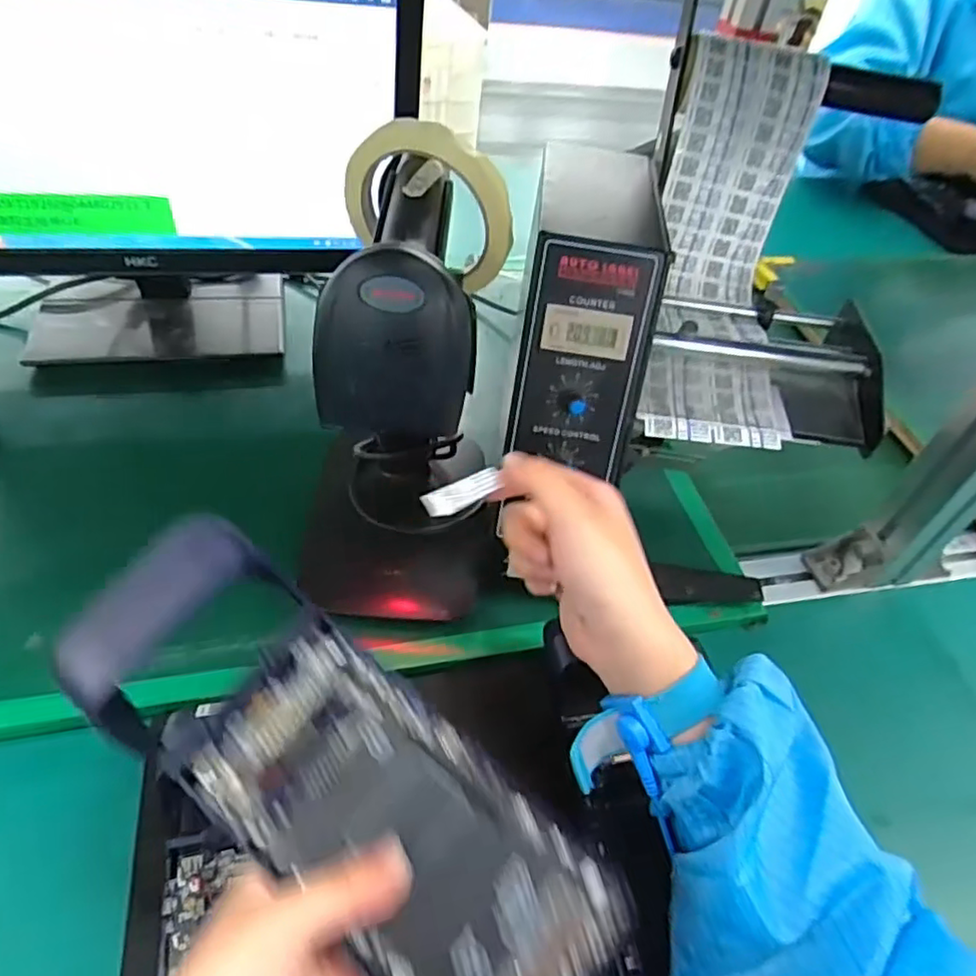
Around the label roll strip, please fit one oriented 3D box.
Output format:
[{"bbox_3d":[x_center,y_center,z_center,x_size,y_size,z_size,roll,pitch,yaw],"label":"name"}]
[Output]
[{"bbox_3d":[0.145,-0.142,0.420,0.083,0.066,0.236,6,85,-2],"label":"label roll strip"}]

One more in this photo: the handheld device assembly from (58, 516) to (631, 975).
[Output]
[{"bbox_3d":[-0.052,0.109,0.250,0.215,0.044,0.082,39,52,8],"label":"handheld device assembly"}]

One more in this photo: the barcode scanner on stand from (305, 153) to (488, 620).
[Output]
[{"bbox_3d":[-0.058,-0.033,0.388,0.101,0.247,0.141,-3,47,-10],"label":"barcode scanner on stand"}]

